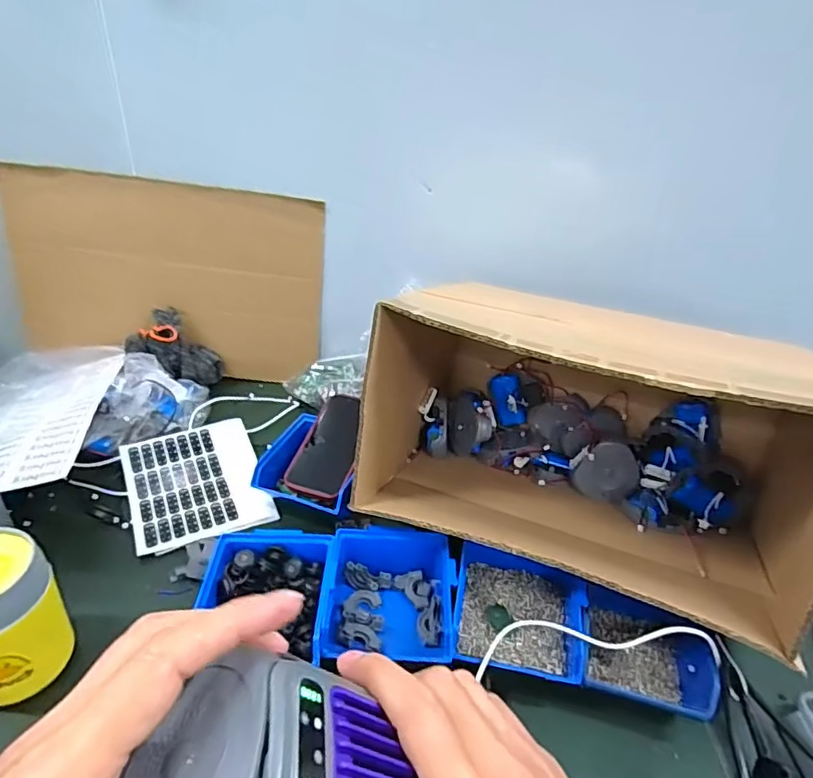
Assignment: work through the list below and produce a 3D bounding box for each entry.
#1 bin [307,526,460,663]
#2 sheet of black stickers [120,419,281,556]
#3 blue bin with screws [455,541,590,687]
[{"bbox_3d":[-0.018,0.204,0.546,0.124,0.065,0.133,3,33,0],"label":"bin"},{"bbox_3d":[-0.264,0.118,0.707,0.156,0.012,0.186,-14,43,-23],"label":"sheet of black stickers"},{"bbox_3d":[0.106,0.210,0.539,0.119,0.053,0.125,12,34,13],"label":"blue bin with screws"}]

